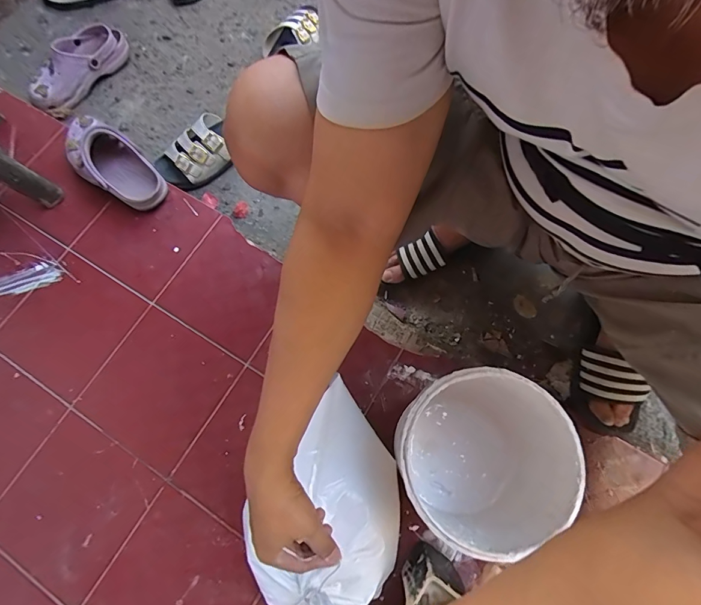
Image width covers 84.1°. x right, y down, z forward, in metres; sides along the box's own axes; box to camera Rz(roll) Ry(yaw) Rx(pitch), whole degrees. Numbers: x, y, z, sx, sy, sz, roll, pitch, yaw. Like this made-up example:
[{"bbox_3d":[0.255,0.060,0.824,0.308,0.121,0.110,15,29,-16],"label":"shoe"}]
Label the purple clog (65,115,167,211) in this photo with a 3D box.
[{"bbox_3d":[-0.442,-0.254,0.722,0.228,0.087,0.102,39,79,13],"label":"purple clog"}]

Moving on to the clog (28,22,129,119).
[{"bbox_3d":[-0.597,-0.515,0.840,0.110,0.073,0.237,36,76,13],"label":"clog"}]

